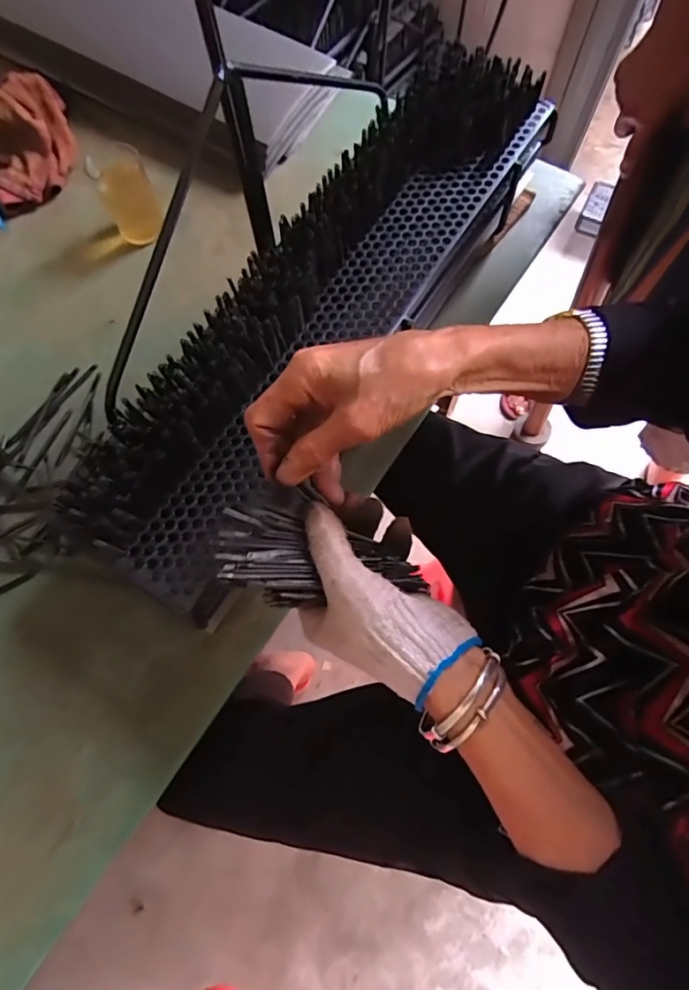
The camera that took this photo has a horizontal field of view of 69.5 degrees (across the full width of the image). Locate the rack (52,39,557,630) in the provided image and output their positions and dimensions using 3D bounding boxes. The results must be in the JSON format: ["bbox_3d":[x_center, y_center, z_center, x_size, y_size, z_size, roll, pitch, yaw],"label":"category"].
[{"bbox_3d":[-0.004,-0.174,0.424,0.135,0.082,0.576,31,73,14],"label":"rack"}]

